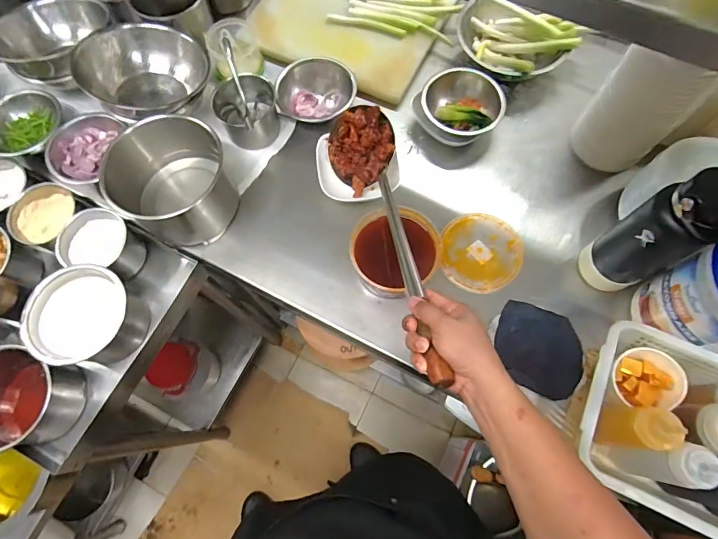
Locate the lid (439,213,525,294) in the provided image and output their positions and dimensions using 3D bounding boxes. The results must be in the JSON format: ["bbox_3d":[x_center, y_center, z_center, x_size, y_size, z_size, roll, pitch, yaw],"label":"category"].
[{"bbox_3d":[0.210,-0.029,0.722,0.133,0.018,0.142,-1,71,1],"label":"lid"}]

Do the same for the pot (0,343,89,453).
[{"bbox_3d":[-0.535,0.210,0.671,0.140,0.125,0.143,-1,71,1],"label":"pot"}]

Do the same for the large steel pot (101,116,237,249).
[{"bbox_3d":[-0.311,-0.143,0.714,0.168,0.147,0.163,-1,71,1],"label":"large steel pot"}]

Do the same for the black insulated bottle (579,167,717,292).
[{"bbox_3d":[0.410,-0.041,0.585,0.077,0.267,0.075,-1,71,1],"label":"black insulated bottle"}]

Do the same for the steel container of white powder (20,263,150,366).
[{"bbox_3d":[-0.447,0.083,0.700,0.151,0.104,0.152,-1,71,1],"label":"steel container of white powder"}]

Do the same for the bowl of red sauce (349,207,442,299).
[{"bbox_3d":[0.062,-0.020,0.693,0.133,0.101,0.134,-1,71,1],"label":"bowl of red sauce"}]

